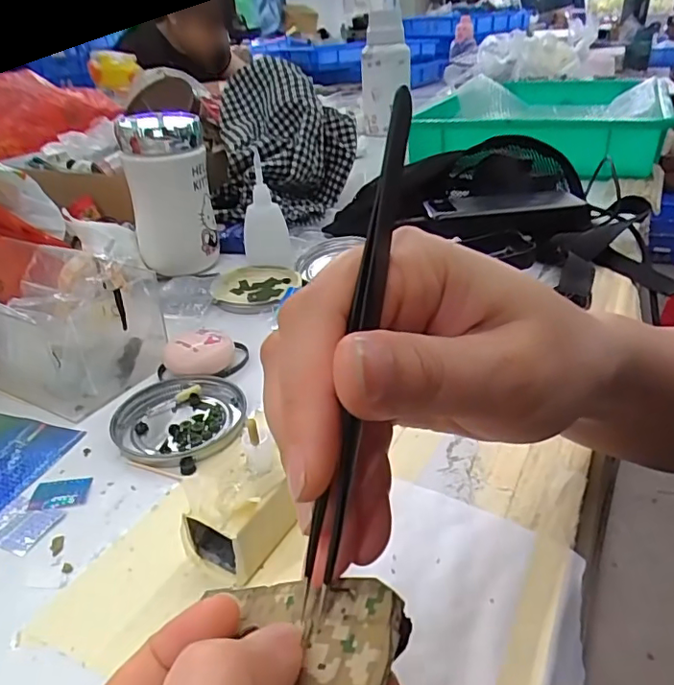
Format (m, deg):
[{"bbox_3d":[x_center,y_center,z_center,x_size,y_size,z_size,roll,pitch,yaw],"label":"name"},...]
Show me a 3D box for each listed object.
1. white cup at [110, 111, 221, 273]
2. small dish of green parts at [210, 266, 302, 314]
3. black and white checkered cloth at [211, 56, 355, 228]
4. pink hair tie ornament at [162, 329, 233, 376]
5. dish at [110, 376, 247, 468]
[{"bbox_3d":[-0.161,-0.145,0.539,0.073,0.139,0.078,-10,31,-12],"label":"white cup"},{"bbox_3d":[-0.077,-0.050,0.504,0.072,0.014,0.079,-2,30,1],"label":"small dish of green parts"},{"bbox_3d":[-0.064,-0.238,0.665,0.164,0.161,0.179,-4,30,-2],"label":"black and white checkered cloth"},{"bbox_3d":[-0.096,0.008,0.385,0.047,0.022,0.032,-12,32,-15],"label":"pink hair tie ornament"},{"bbox_3d":[-0.097,0.048,0.341,0.076,0.008,0.079,-2,30,1],"label":"dish"}]

